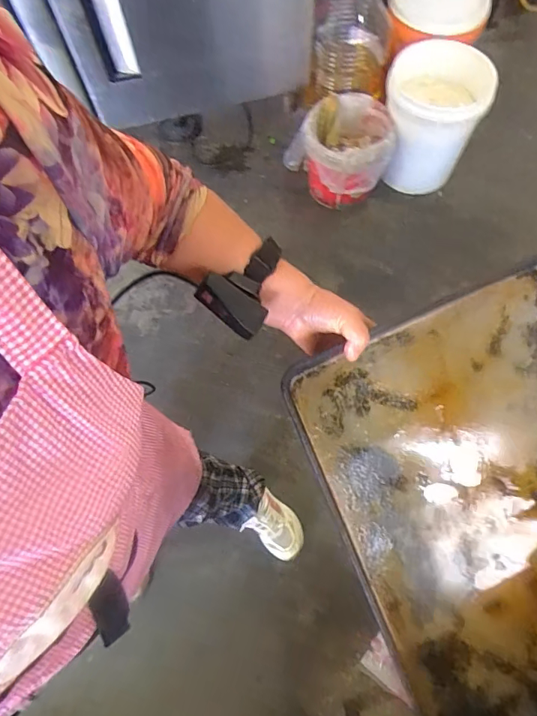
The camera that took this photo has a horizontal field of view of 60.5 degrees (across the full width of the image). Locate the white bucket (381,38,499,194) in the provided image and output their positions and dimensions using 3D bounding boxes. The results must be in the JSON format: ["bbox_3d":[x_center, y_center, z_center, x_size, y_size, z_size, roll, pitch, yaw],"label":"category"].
[{"bbox_3d":[0.519,-0.762,1.507,0.291,0.391,0.291,-1,67,2],"label":"white bucket"}]

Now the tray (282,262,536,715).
[{"bbox_3d":[0.313,0.210,0.563,0.424,0.035,0.581,-22,95,-12],"label":"tray"}]

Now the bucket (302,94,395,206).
[{"bbox_3d":[0.265,-0.666,1.532,0.276,0.256,0.259,11,68,7],"label":"bucket"}]

